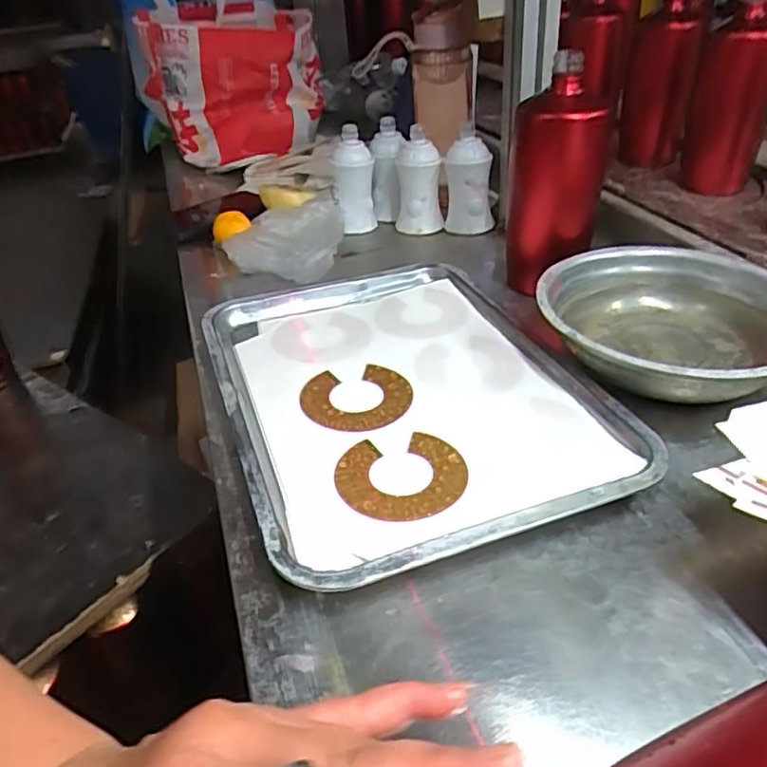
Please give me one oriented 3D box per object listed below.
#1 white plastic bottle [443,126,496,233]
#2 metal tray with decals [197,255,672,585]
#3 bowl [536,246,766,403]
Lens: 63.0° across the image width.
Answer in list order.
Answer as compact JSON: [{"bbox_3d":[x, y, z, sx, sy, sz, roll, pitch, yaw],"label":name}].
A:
[{"bbox_3d":[0.102,-0.236,0.738,0.057,0.107,0.044,-2,36,-1],"label":"white plastic bottle"},{"bbox_3d":[0.010,-0.006,0.482,0.253,0.023,0.337,-16,37,-14],"label":"metal tray with decals"},{"bbox_3d":[0.227,-0.050,0.495,0.193,0.046,0.198,-8,35,5],"label":"bowl"}]

